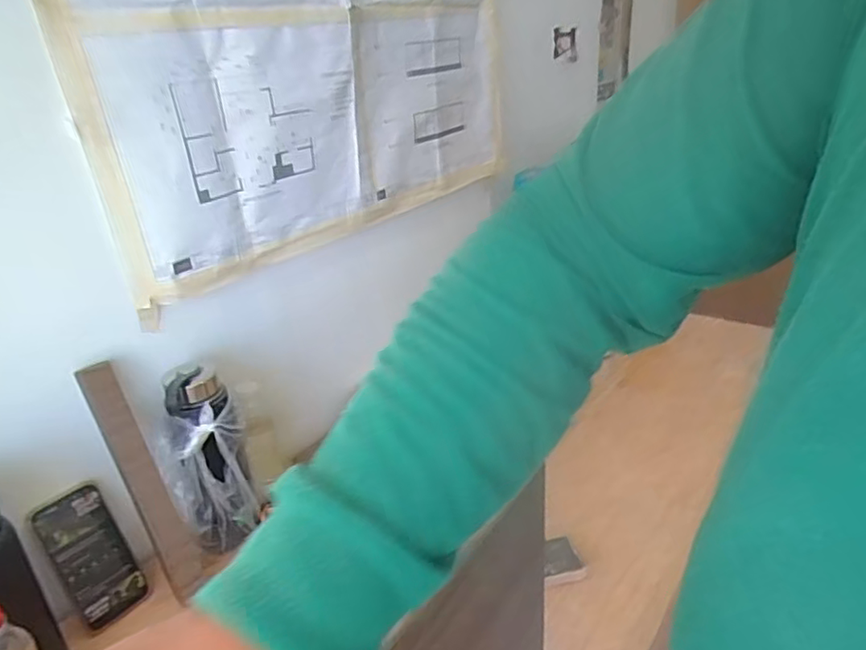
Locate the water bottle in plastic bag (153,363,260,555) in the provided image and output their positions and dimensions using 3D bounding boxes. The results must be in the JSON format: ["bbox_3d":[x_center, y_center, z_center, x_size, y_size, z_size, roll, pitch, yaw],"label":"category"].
[{"bbox_3d":[-0.303,0.181,0.812,0.107,0.251,0.087,-14,27,-20],"label":"water bottle in plastic bag"}]

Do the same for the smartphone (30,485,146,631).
[{"bbox_3d":[-0.426,0.288,0.756,0.012,0.171,0.079,-10,14,46],"label":"smartphone"}]

